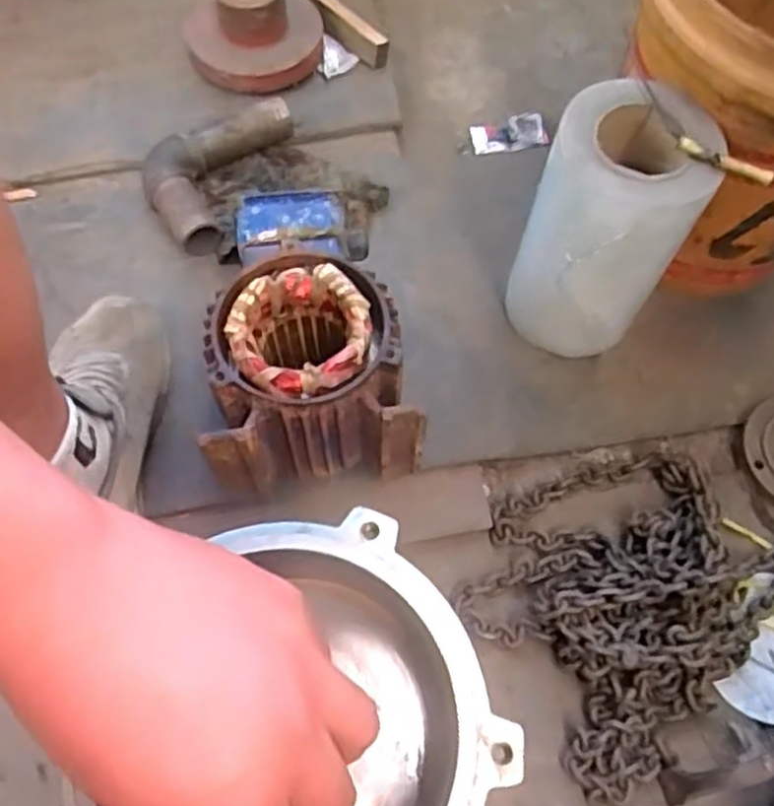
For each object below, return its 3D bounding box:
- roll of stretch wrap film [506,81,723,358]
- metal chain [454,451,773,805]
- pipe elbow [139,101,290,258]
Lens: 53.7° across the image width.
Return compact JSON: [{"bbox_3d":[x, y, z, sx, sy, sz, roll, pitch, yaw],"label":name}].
[{"bbox_3d":[0.199,-0.147,0.737,0.134,0.265,0.161,22,67,7],"label":"roll of stretch wrap film"},{"bbox_3d":[0.245,0.146,0.701,0.356,0.060,0.256,-37,73,-16],"label":"metal chain"},{"bbox_3d":[-0.201,-0.264,0.868,0.124,0.058,0.209,21,67,7],"label":"pipe elbow"}]

